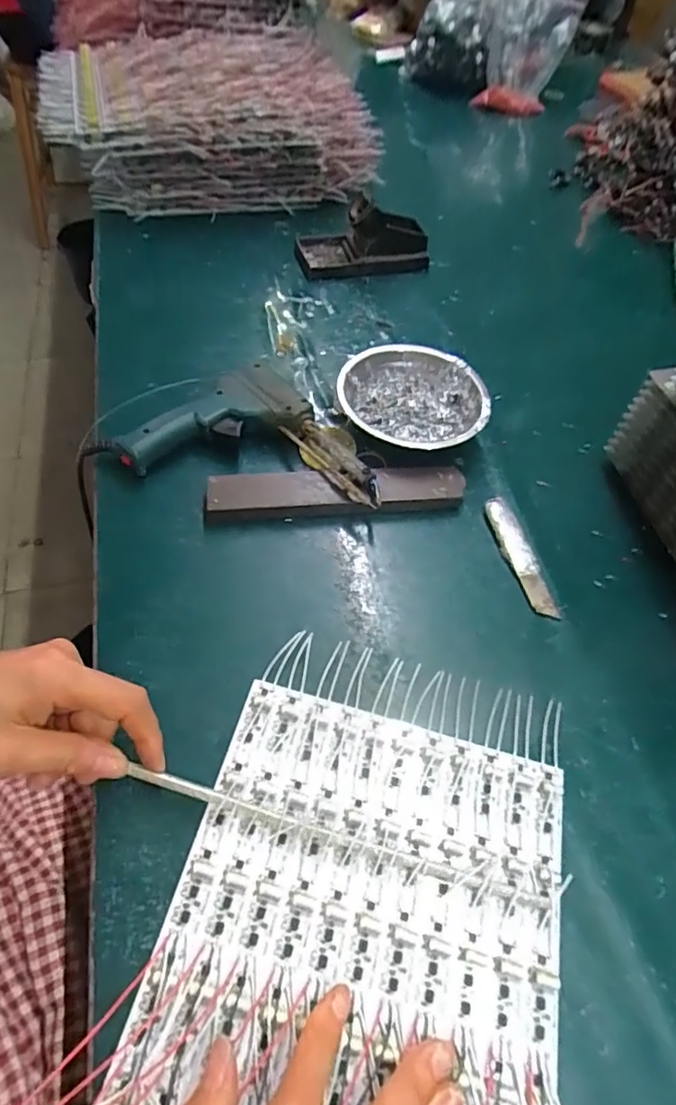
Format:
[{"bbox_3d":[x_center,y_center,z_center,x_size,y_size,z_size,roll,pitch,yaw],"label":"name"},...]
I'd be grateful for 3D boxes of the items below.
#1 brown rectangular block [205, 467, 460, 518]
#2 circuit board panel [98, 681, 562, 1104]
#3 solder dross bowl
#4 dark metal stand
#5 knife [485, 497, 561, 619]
[{"bbox_3d":[-0.001,-0.049,0.434,0.198,0.020,0.037,-5,56,-9],"label":"brown rectangular block"},{"bbox_3d":[0.013,0.195,0.278,0.191,0.008,0.223,15,55,5],"label":"circuit board panel"},{"bbox_3d":[0.065,-0.127,0.485,0.121,0.045,0.119,3,55,-4],"label":"solder dross bowl"},{"bbox_3d":[0.031,-0.372,0.639,0.151,0.075,0.078,-4,56,-9],"label":"dark metal stand"},{"bbox_3d":[0.139,0.002,0.425,0.022,0.011,0.103,-9,57,-12],"label":"knife"}]

